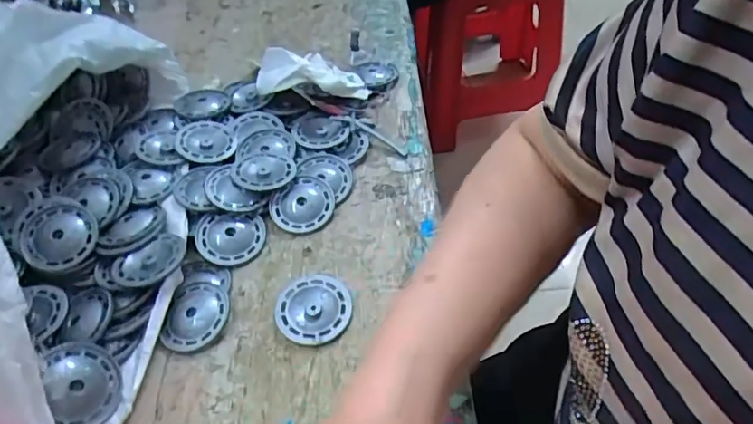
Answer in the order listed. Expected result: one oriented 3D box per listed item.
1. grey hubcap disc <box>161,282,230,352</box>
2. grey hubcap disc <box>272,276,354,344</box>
[{"bbox_3d":[-0.137,0.078,0.407,0.045,0.008,0.055,8,49,5],"label":"grey hubcap disc"},{"bbox_3d":[-0.048,0.075,0.404,0.055,0.010,0.056,1,49,-1],"label":"grey hubcap disc"}]

